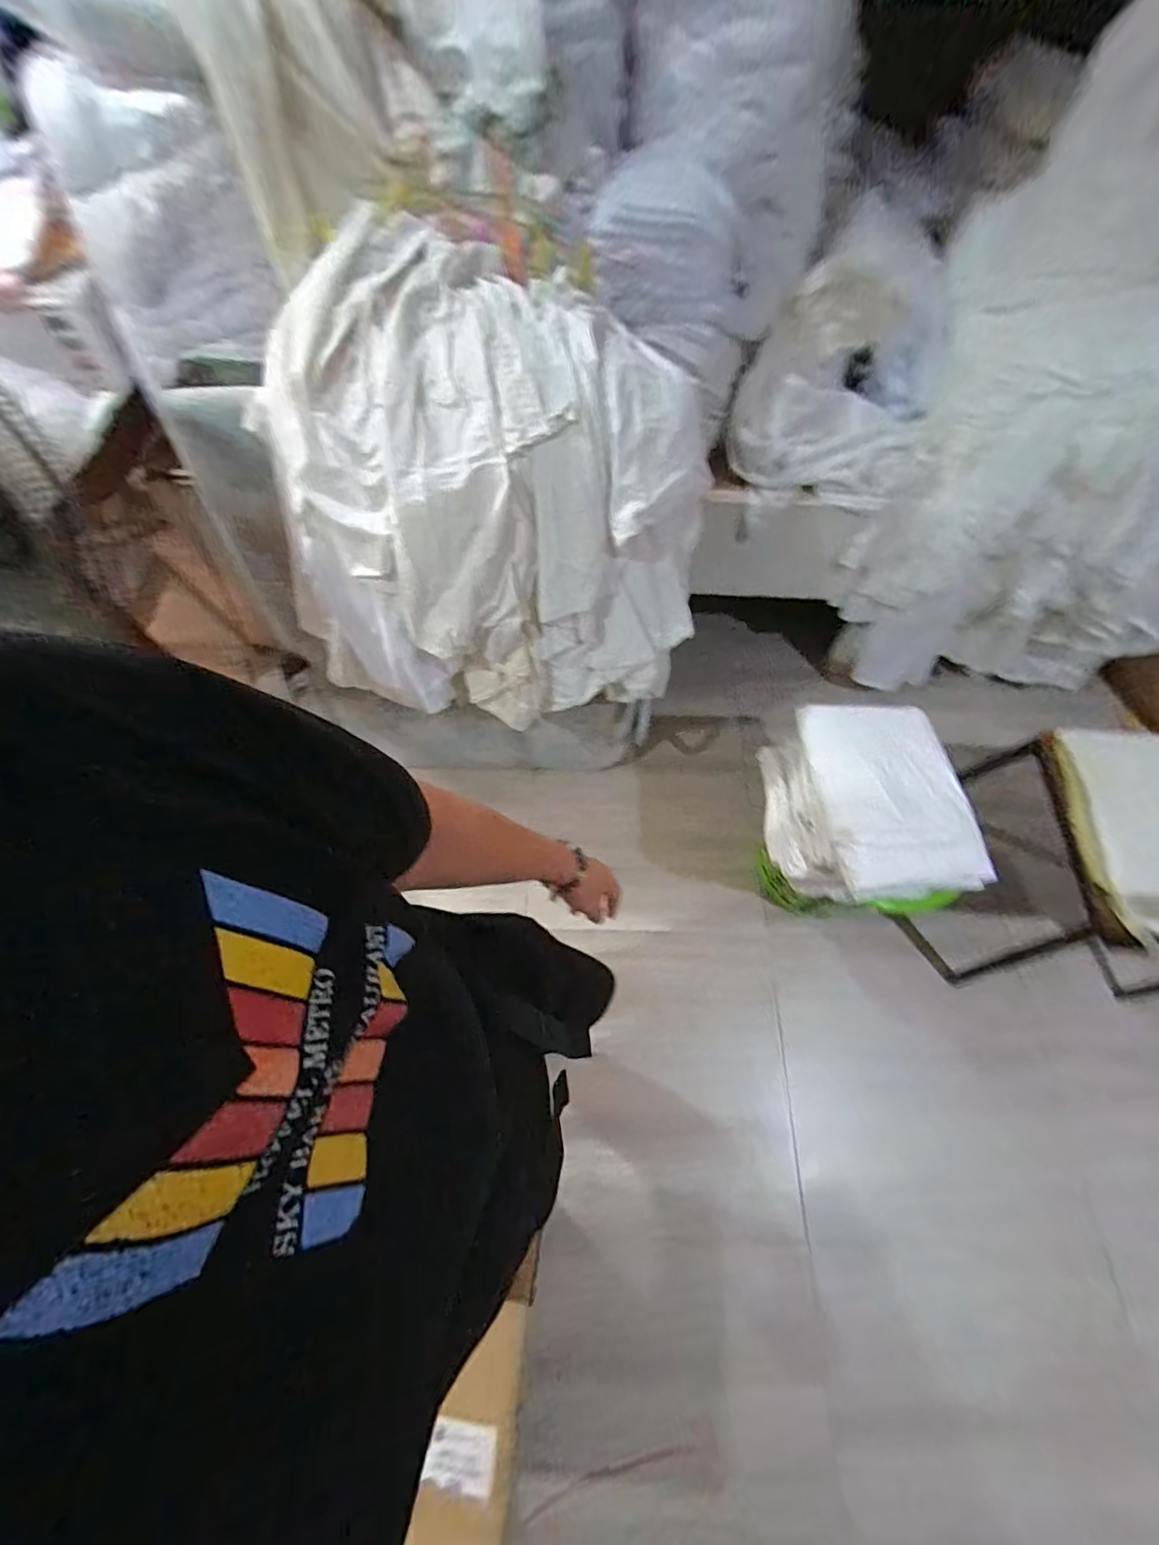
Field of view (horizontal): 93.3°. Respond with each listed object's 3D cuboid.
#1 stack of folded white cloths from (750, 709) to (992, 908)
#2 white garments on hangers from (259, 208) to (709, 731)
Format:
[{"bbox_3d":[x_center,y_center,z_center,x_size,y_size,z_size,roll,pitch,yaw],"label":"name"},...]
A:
[{"bbox_3d":[0.560,0.051,1.052,0.362,0.138,0.361,-2,65,-2],"label":"stack of folded white cloths"},{"bbox_3d":[-0.139,-0.407,0.923,0.641,0.572,0.396,11,65,4],"label":"white garments on hangers"}]

